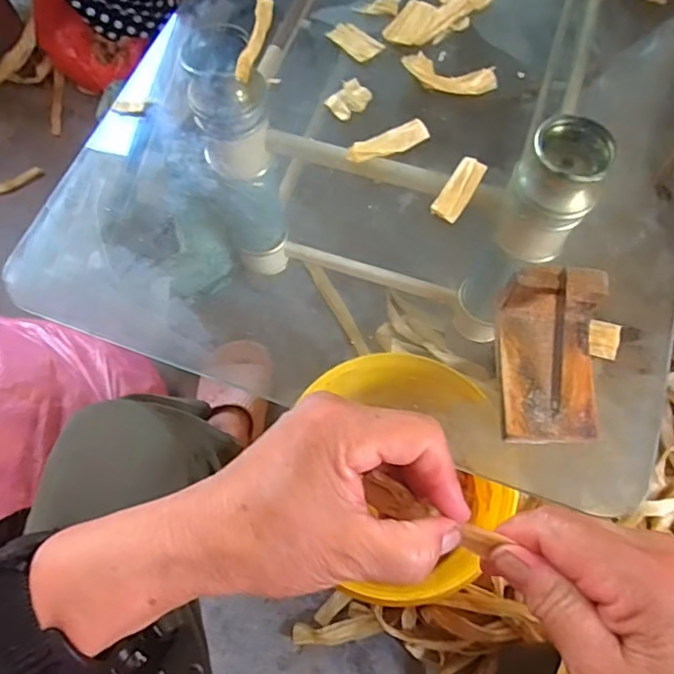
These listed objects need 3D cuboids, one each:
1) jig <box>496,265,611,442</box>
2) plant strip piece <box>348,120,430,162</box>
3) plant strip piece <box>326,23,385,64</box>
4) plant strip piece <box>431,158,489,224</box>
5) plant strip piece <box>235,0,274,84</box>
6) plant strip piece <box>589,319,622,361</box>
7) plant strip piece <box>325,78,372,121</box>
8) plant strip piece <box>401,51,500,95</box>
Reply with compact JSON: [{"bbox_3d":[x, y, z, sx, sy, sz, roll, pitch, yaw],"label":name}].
[{"bbox_3d":[0.143,0.012,0.367,0.066,0.044,0.105,6,68,3],"label":"jig"},{"bbox_3d":[0.043,-0.164,0.470,0.074,0.011,0.020,-26,70,-10],"label":"plant strip piece"},{"bbox_3d":[0.017,-0.274,0.517,0.050,0.004,0.028,43,74,16],"label":"plant strip piece"},{"bbox_3d":[0.099,-0.120,0.453,0.023,0.009,0.061,29,71,12],"label":"plant strip piece"},{"bbox_3d":[-0.074,-0.275,0.513,0.016,0.009,0.103,8,68,4],"label":"plant strip piece"},{"bbox_3d":[0.194,0.001,0.408,0.022,0.007,0.026,16,69,7],"label":"plant strip piece"},{"bbox_3d":[0.012,-0.209,0.492,0.029,0.005,0.040,37,73,14],"label":"plant strip piece"},{"bbox_3d":[0.099,-0.232,0.496,0.083,0.007,0.033,18,69,8],"label":"plant strip piece"}]

